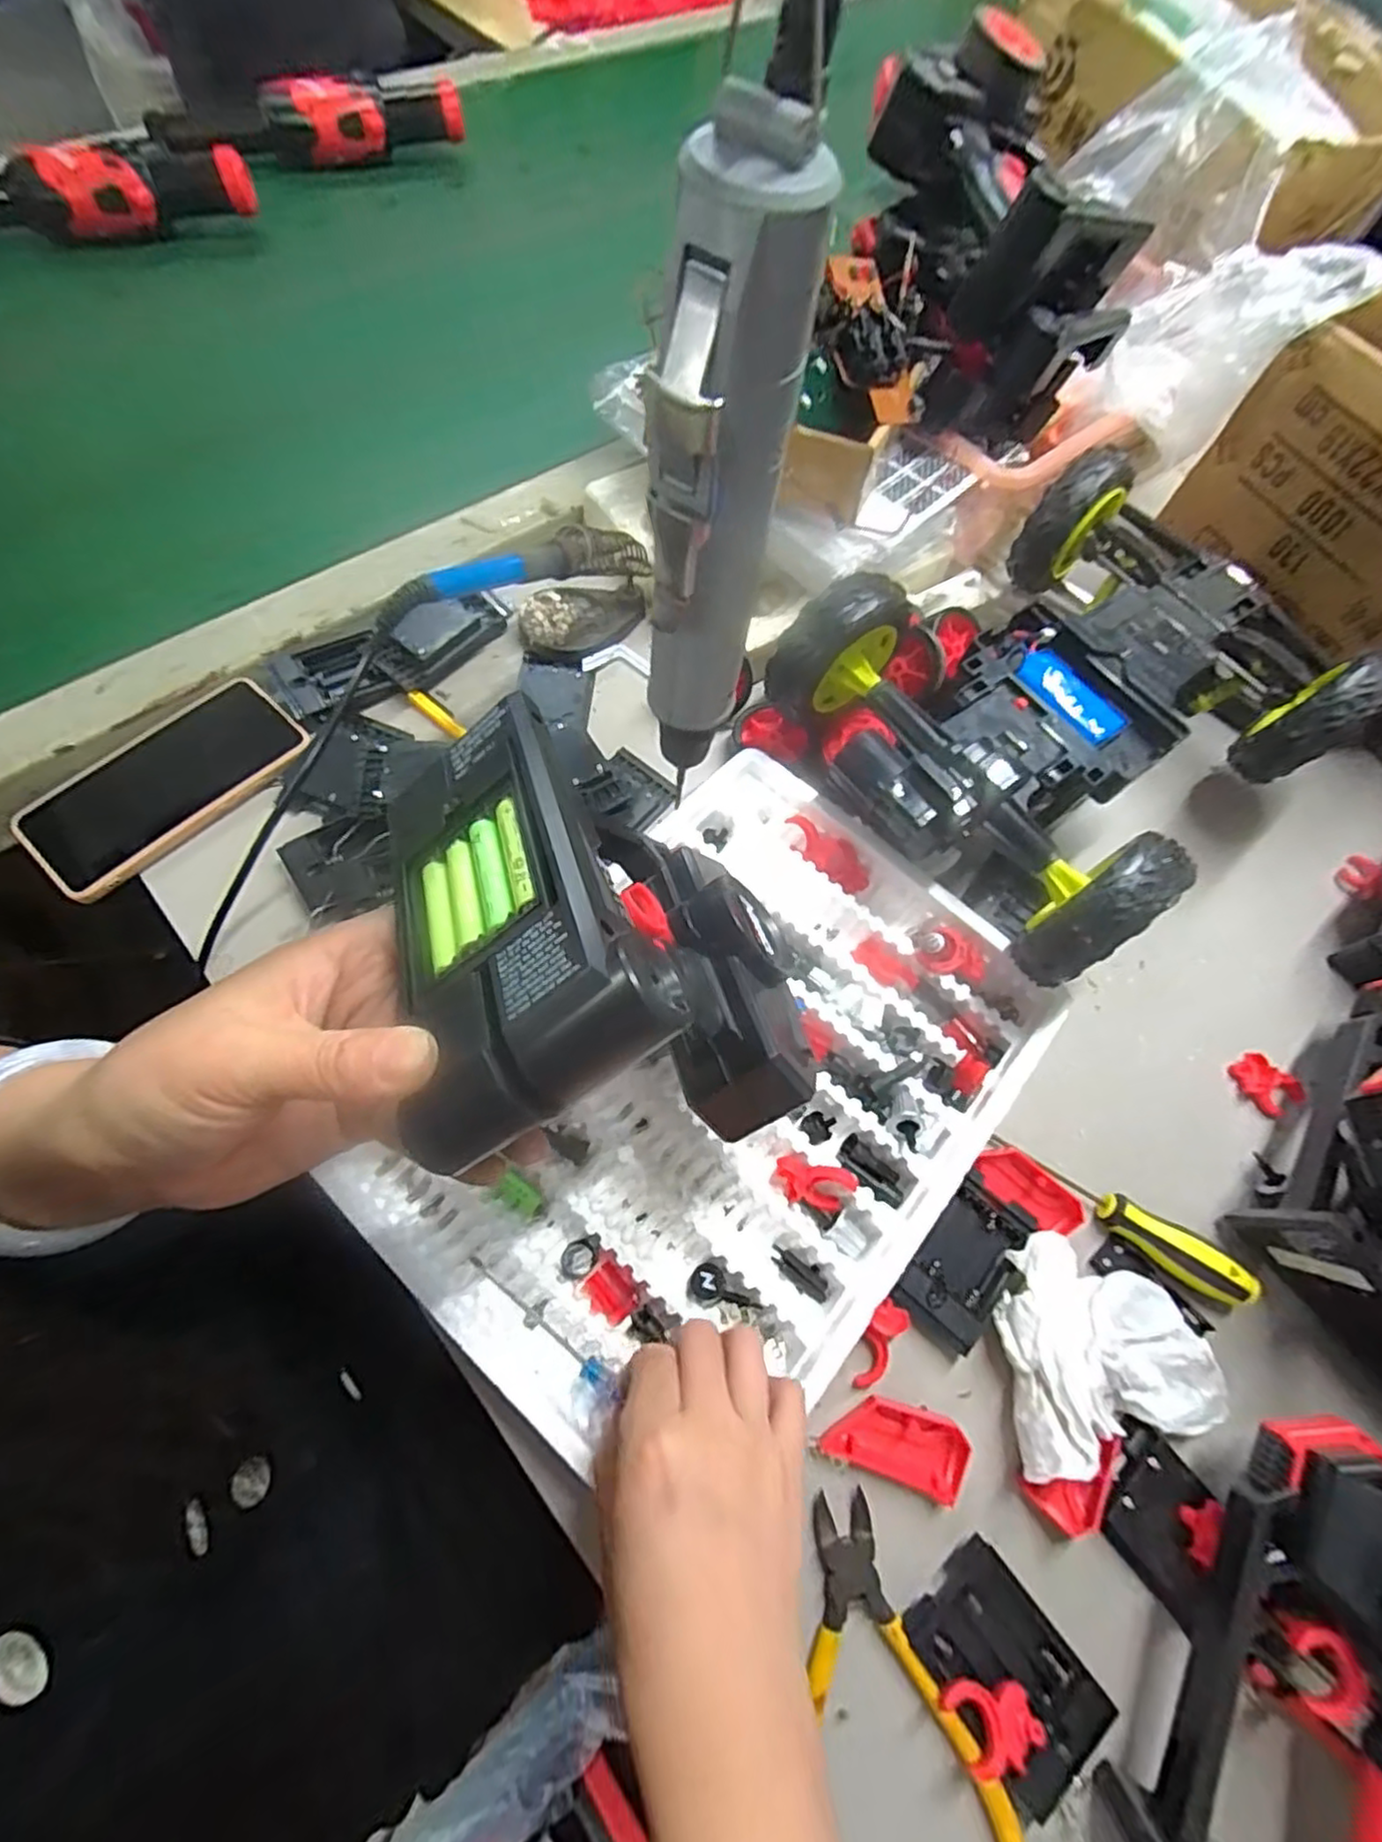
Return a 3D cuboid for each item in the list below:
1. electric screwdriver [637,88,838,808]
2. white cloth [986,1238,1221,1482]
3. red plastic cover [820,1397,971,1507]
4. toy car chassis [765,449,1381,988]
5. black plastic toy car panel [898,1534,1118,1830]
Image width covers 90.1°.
[{"bbox_3d":[0.006,-0.108,0.212,0.028,0.181,0.034,26,68,6],"label":"electric screwdriver"},{"bbox_3d":[0.205,0.209,0.346,0.108,0.030,0.094,-6,68,-8],"label":"white cloth"},{"bbox_3d":[0.100,0.254,0.337,0.065,0.008,0.033,21,67,3],"label":"red plastic cover"},{"bbox_3d":[0.246,-0.146,0.429,0.332,0.088,0.236,-35,75,-17],"label":"toy car chassis"},{"bbox_3d":[0.140,0.333,0.304,0.056,0.014,0.085,-33,74,-17],"label":"black plastic toy car panel"}]

